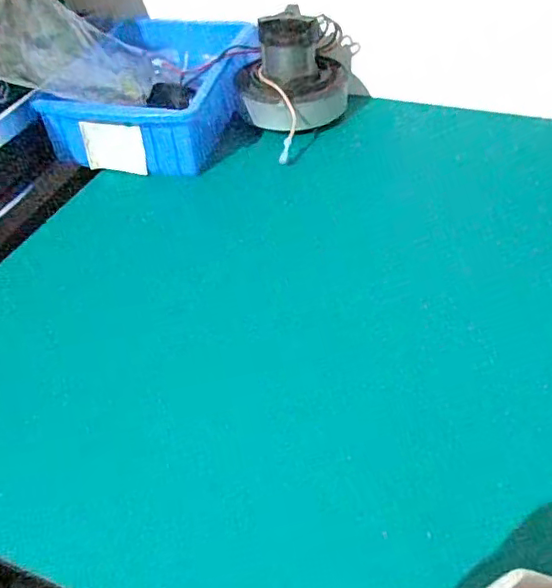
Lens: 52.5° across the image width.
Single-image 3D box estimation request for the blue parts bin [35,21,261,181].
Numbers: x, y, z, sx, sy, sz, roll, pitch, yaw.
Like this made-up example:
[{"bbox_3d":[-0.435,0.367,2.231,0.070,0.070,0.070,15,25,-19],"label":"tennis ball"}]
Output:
[{"bbox_3d":[-0.124,-0.234,0.642,0.160,0.080,0.248,9,45,14],"label":"blue parts bin"}]

